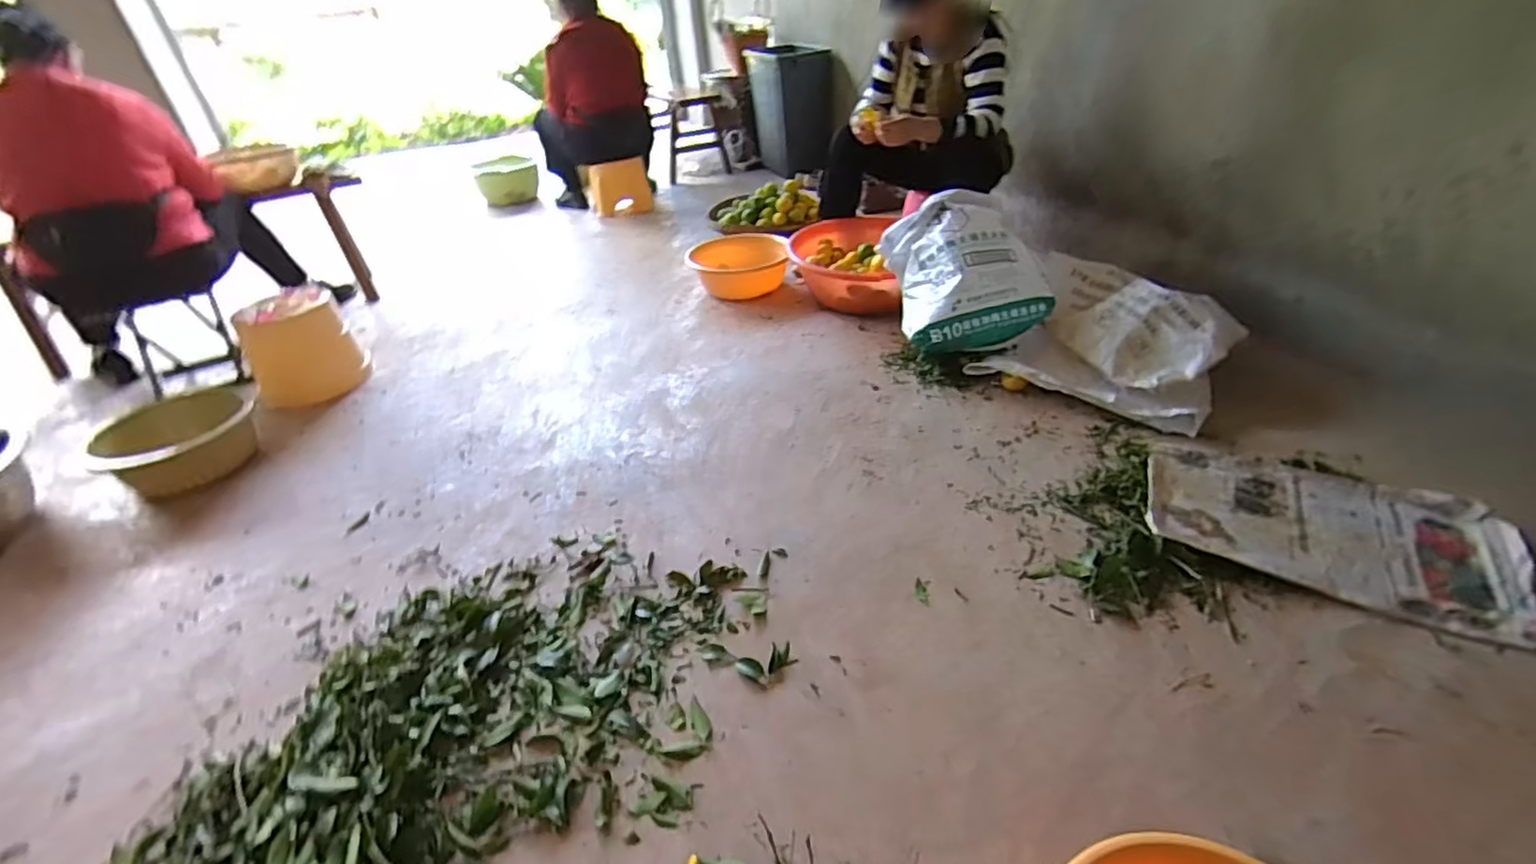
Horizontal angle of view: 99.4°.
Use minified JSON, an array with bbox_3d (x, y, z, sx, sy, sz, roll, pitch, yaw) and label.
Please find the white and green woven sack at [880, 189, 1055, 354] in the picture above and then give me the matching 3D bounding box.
[{"bbox_3d":[0.521,-0.432,1.709,0.357,0.277,0.344,-8,35,-4],"label":"white and green woven sack"}]

